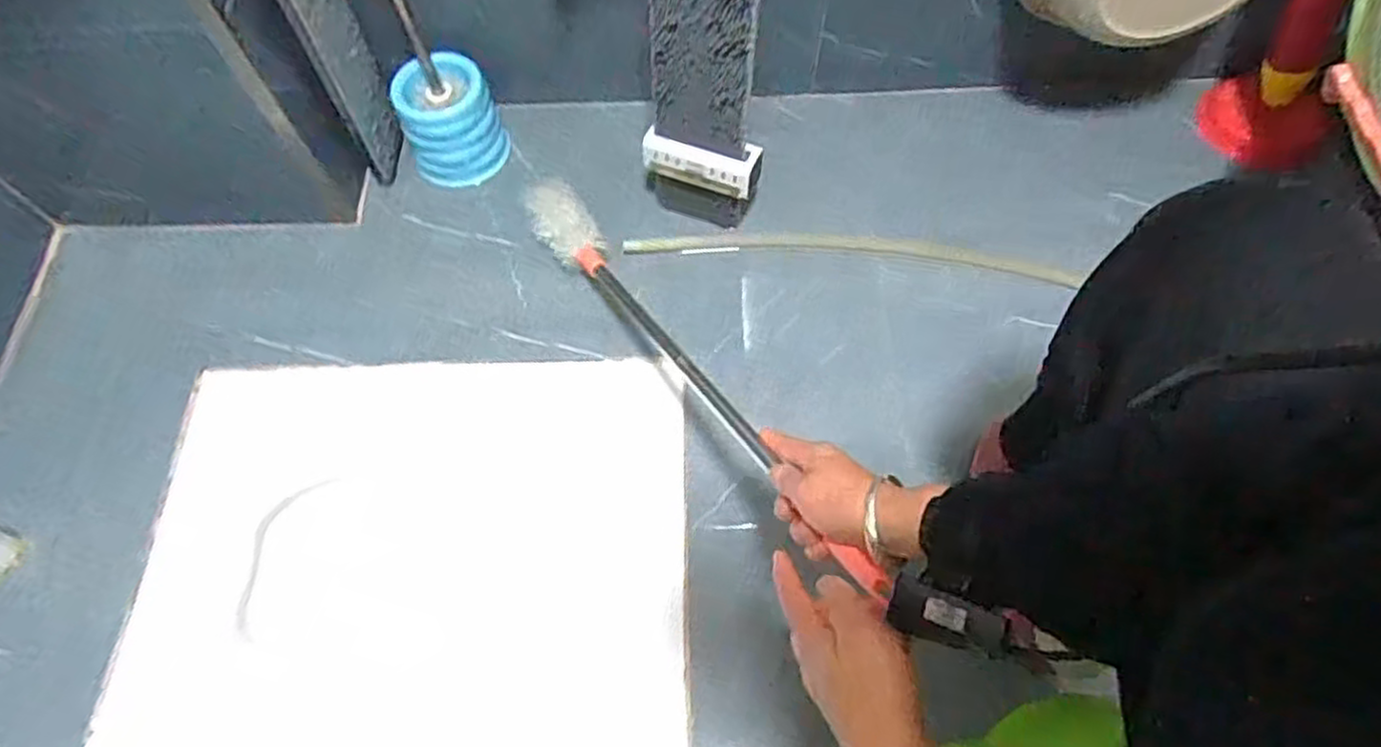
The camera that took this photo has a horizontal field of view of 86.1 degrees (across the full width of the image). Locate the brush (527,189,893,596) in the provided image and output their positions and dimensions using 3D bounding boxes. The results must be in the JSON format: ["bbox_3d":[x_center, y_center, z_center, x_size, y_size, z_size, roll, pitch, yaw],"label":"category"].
[{"bbox_3d":[-0.024,-0.031,0.703,0.067,0.064,0.629,-30,46,-12],"label":"brush"}]

